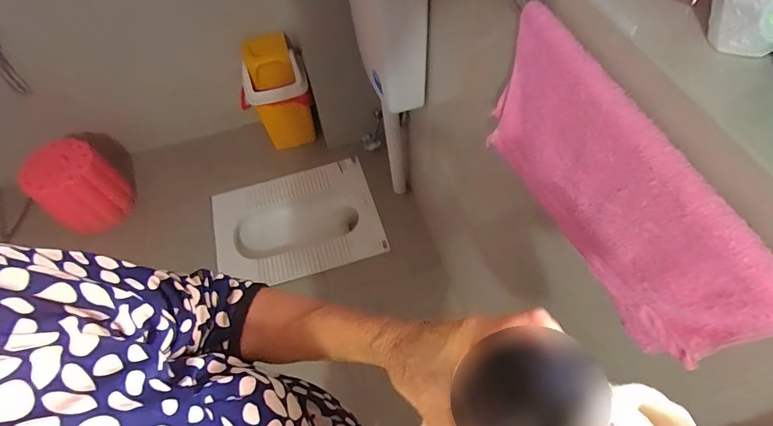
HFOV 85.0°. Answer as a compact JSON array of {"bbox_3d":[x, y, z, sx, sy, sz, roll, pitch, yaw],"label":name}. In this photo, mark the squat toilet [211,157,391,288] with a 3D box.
[{"bbox_3d":[-0.334,0.043,1.598,0.590,0.118,0.402,-16,58,-6],"label":"squat toilet"}]

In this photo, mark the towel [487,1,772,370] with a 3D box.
[{"bbox_3d":[0.215,-0.026,0.443,0.029,0.204,0.360,-18,58,-7],"label":"towel"}]

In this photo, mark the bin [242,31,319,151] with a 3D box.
[{"bbox_3d":[-0.415,-0.448,1.610,0.249,0.380,0.207,-13,57,-4],"label":"bin"}]

